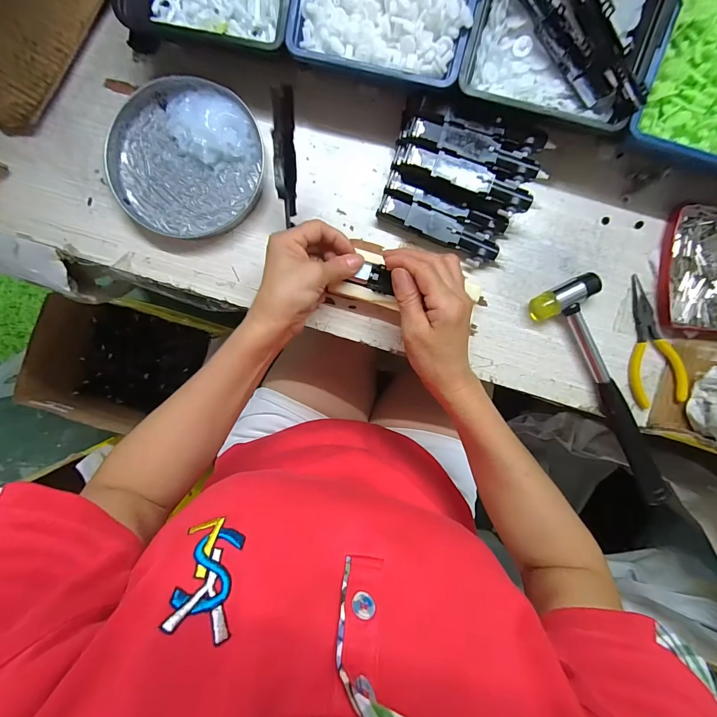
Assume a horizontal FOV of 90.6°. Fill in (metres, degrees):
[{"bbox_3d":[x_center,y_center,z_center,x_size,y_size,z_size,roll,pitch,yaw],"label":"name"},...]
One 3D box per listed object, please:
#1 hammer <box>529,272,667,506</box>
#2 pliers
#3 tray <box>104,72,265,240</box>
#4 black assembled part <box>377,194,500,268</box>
[{"bbox_3d":[0.249,0.031,0.348,0.061,0.022,0.231,-30,92,1],"label":"hammer"},{"bbox_3d":[0.286,-0.017,0.346,0.047,0.013,0.126,-12,93,1],"label":"pliers"},{"bbox_3d":[-0.166,-0.191,0.340,0.139,0.019,0.140,0,93,0],"label":"tray"},{"bbox_3d":[0.076,-0.122,0.341,0.117,0.020,0.028,25,93,-1],"label":"black assembled part"}]

